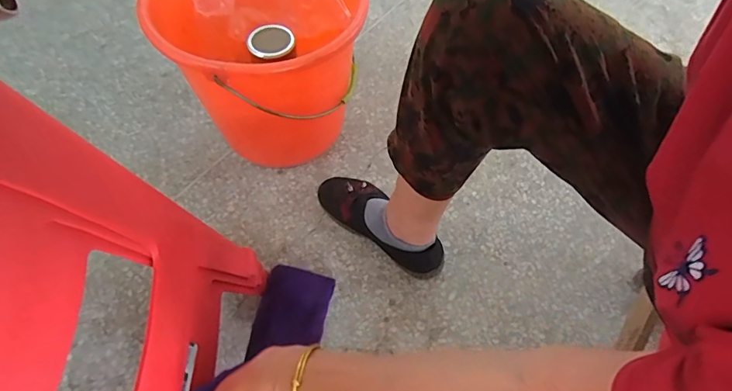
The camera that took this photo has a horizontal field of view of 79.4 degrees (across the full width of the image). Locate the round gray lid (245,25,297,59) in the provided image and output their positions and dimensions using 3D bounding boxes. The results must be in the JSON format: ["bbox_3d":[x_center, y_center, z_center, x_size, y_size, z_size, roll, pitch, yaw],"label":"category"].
[{"bbox_3d":[-0.136,-0.221,0.633,0.066,0.012,0.073,-21,64,-12],"label":"round gray lid"}]

